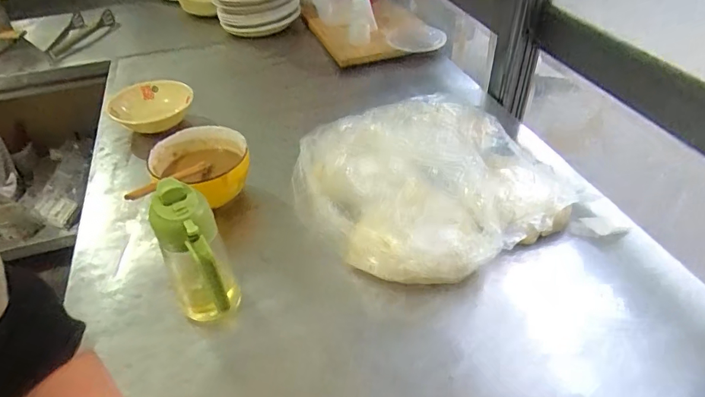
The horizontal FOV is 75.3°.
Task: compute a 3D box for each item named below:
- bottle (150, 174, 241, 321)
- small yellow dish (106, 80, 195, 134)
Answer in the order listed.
[{"bbox_3d":[-0.173,0.071,0.526,0.076,0.181,0.053,14,43,17],"label":"bottle"},{"bbox_3d":[-0.402,-0.181,0.930,0.160,0.069,0.146,-15,42,-15],"label":"small yellow dish"}]

